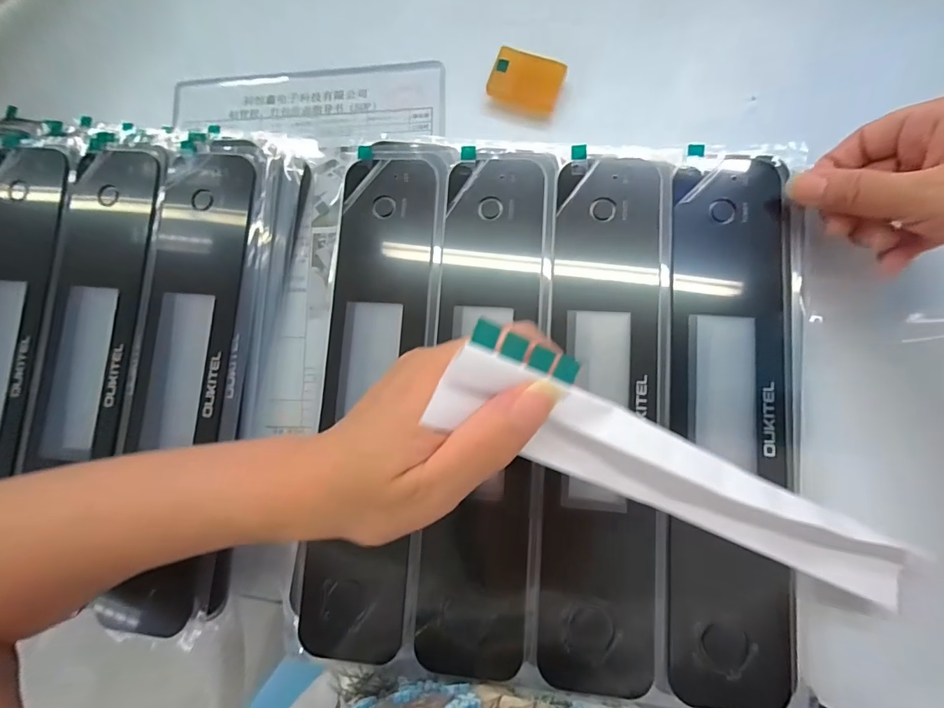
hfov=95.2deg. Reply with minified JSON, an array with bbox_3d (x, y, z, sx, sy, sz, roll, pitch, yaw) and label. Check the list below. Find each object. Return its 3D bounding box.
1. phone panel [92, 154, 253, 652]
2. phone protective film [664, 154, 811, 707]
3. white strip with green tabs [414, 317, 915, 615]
[{"bbox_3d":[-0.190,0.016,0.279,0.071,0.010,0.313,4,83,5],"label":"phone panel"},{"bbox_3d":[0.154,0.037,0.252,0.078,0.009,0.312,3,83,5],"label":"phone protective film"},{"bbox_3d":[0.108,0.063,0.197,0.272,0.022,0.039,27,85,-18],"label":"white strip with green tabs"}]

